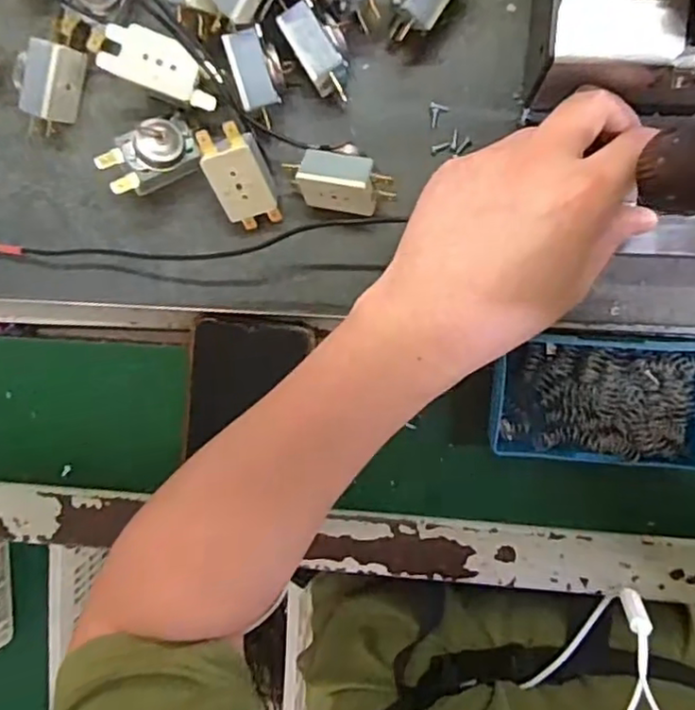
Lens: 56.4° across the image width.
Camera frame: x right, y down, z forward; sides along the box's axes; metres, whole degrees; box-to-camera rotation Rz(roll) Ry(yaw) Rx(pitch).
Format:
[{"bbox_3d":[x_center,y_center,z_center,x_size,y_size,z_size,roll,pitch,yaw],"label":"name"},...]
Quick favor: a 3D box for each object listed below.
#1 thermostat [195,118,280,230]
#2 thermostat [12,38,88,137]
[{"bbox_3d":[-0.055,-0.092,0.340,0.031,0.016,0.058,-25,129,-2],"label":"thermostat"},{"bbox_3d":[-0.163,-0.146,0.354,0.026,0.028,0.046,19,99,2],"label":"thermostat"}]

